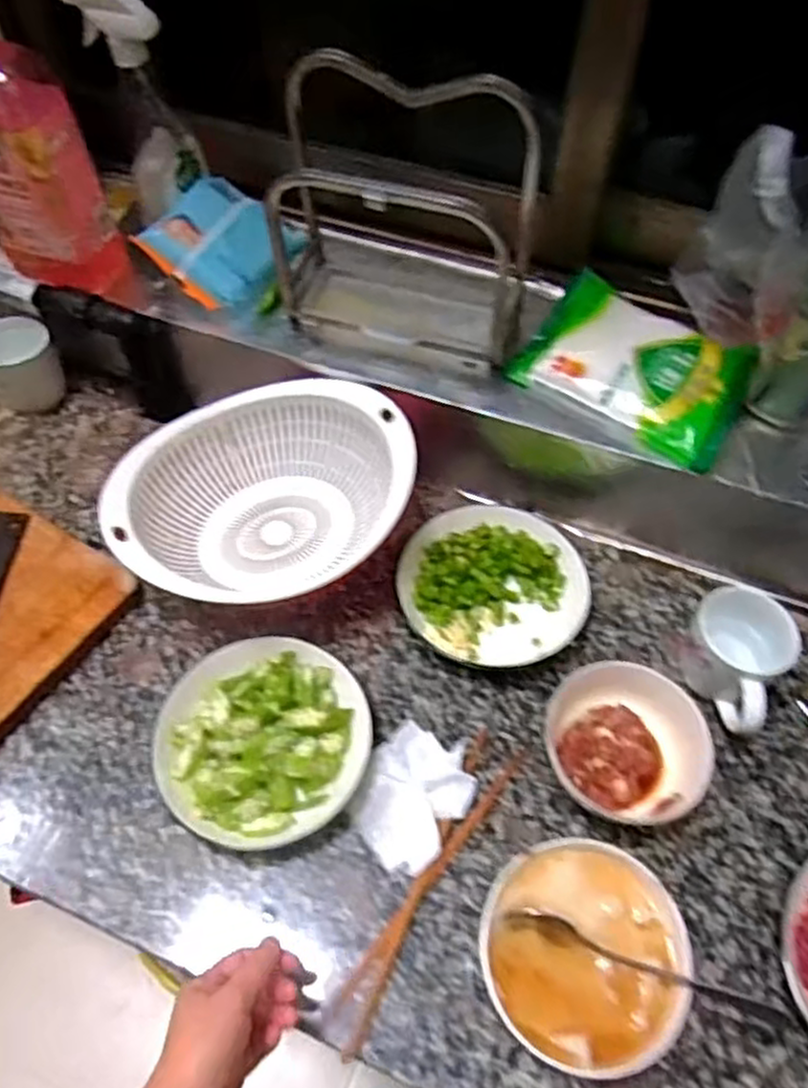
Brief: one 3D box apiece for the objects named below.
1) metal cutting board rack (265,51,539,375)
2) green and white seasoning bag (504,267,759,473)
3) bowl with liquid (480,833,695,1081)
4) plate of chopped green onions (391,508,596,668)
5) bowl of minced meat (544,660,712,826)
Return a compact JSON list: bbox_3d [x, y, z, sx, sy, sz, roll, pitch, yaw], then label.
[{"bbox_3d":[0.008,-0.307,0.681,0.232,0.224,0.153,15,57,8],"label":"metal cutting board rack"},{"bbox_3d":[0.219,-0.172,0.703,0.203,0.024,0.143,31,78,20],"label":"green and white seasoning bag"},{"bbox_3d":[0.122,0.287,0.526,0.134,0.062,0.137,1,56,-1],"label":"bowl with liquid"},{"bbox_3d":[0.082,0.033,0.723,0.171,0.033,0.171,1,56,-1],"label":"plate of chopped green onions"},{"bbox_3d":[0.177,0.164,0.611,0.121,0.067,0.120,1,56,-1],"label":"bowl of minced meat"}]

